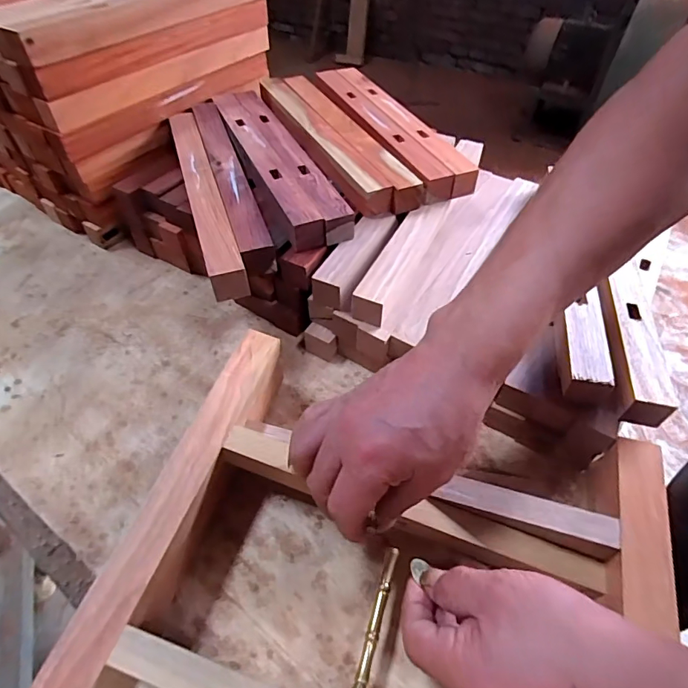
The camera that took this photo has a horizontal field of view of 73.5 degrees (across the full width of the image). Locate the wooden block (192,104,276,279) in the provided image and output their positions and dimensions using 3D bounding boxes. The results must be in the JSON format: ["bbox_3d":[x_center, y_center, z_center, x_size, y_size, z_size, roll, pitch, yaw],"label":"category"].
[{"bbox_3d":[-0.127,-0.189,0.503,0.031,0.026,0.321,-15,51,-13],"label":"wooden block"}]

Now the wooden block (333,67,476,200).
[{"bbox_3d":[0.071,-0.281,0.583,0.033,0.028,0.307,-18,52,-16],"label":"wooden block"}]

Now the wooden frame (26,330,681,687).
[{"bbox_3d":[0.022,0.172,0.293,0.336,0.068,0.309,15,51,12],"label":"wooden frame"}]

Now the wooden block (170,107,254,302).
[{"bbox_3d":[-0.151,-0.167,0.487,0.032,0.030,0.323,-15,51,-13],"label":"wooden block"}]

